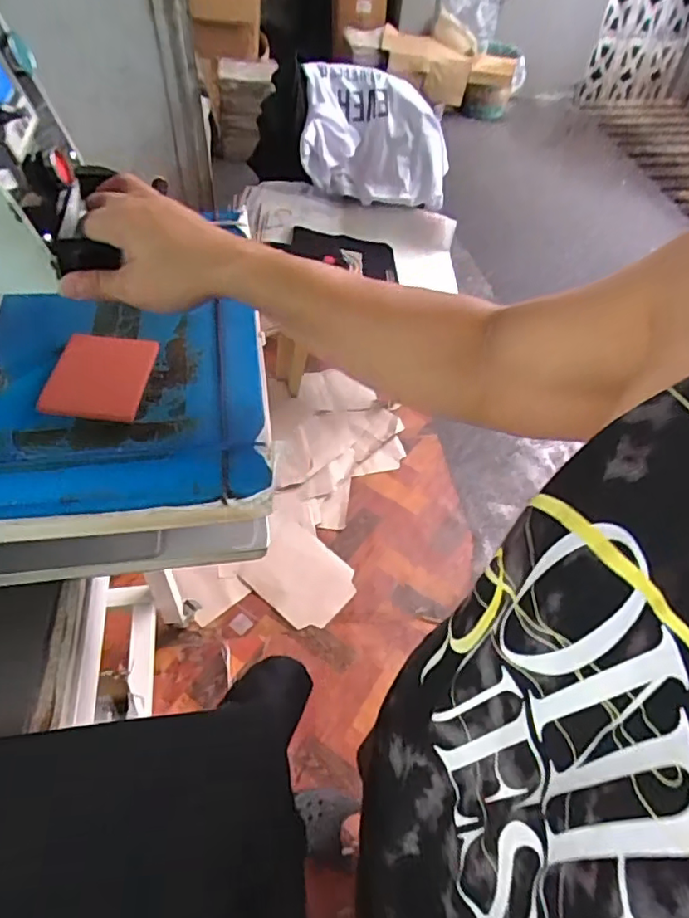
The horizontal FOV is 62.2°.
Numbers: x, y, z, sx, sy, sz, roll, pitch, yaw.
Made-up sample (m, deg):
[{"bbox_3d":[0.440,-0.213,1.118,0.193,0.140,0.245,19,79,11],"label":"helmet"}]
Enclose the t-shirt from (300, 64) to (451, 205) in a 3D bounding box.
[{"bbox_3d":[0.083,-0.861,1.520,0.398,0.266,0.208,-2,52,-7],"label":"t-shirt"}]

